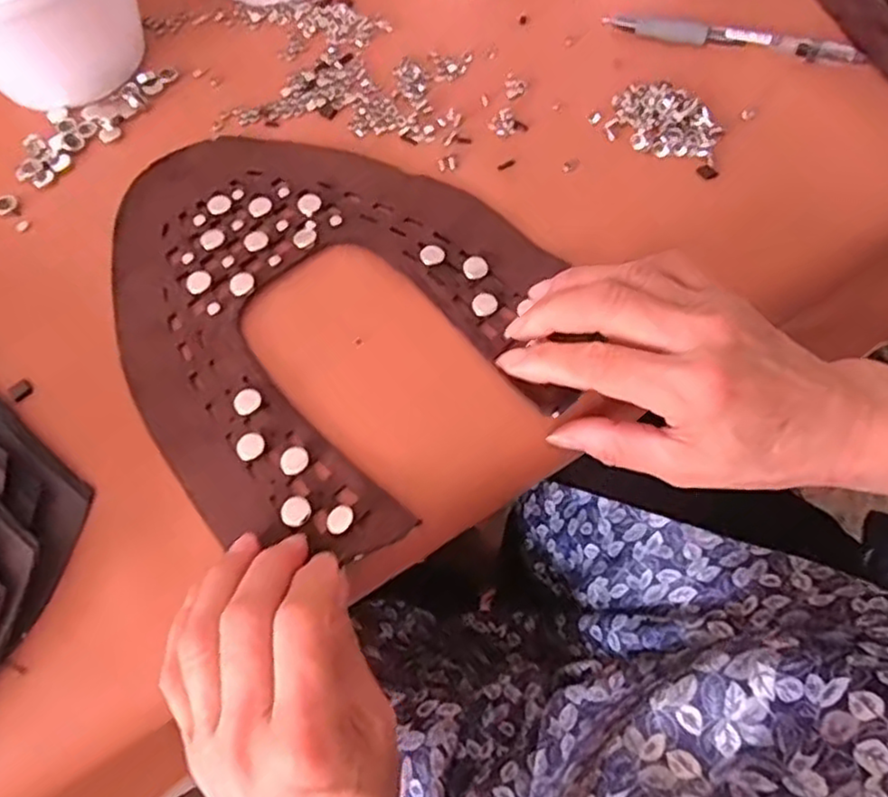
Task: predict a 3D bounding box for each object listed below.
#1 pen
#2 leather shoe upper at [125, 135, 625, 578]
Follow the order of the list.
[{"bbox_3d":[0.163,-0.205,0.394,0.139,0.011,0.014,15,67,10],"label":"pen"},{"bbox_3d":[-0.063,-0.051,0.337,0.197,0.010,0.236,-38,69,-15],"label":"leather shoe upper"}]

